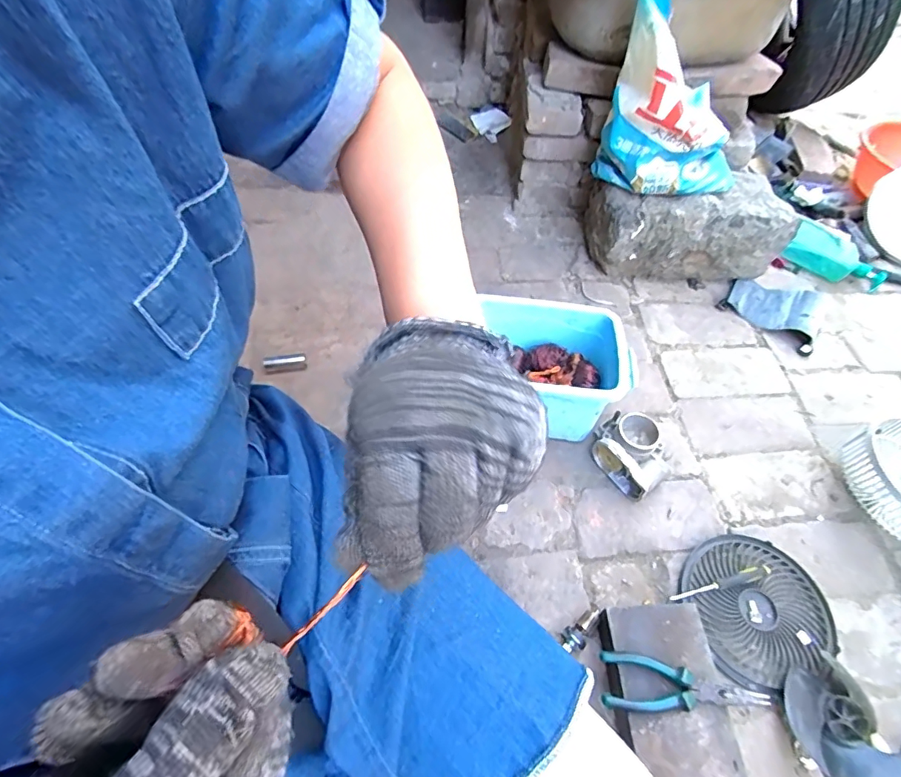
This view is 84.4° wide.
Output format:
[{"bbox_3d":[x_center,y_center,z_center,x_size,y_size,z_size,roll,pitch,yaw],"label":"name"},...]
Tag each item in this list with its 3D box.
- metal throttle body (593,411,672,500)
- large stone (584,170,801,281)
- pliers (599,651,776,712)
[{"bbox_3d":[0.294,0.101,0.805,0.101,0.064,0.125,-30,59,-23],"label":"metal throttle body"},{"bbox_3d":[0.498,-0.345,1.073,0.379,0.184,0.176,4,54,1],"label":"large stone"},{"bbox_3d":[0.274,0.347,0.582,0.186,0.020,0.056,4,54,1],"label":"pliers"}]

